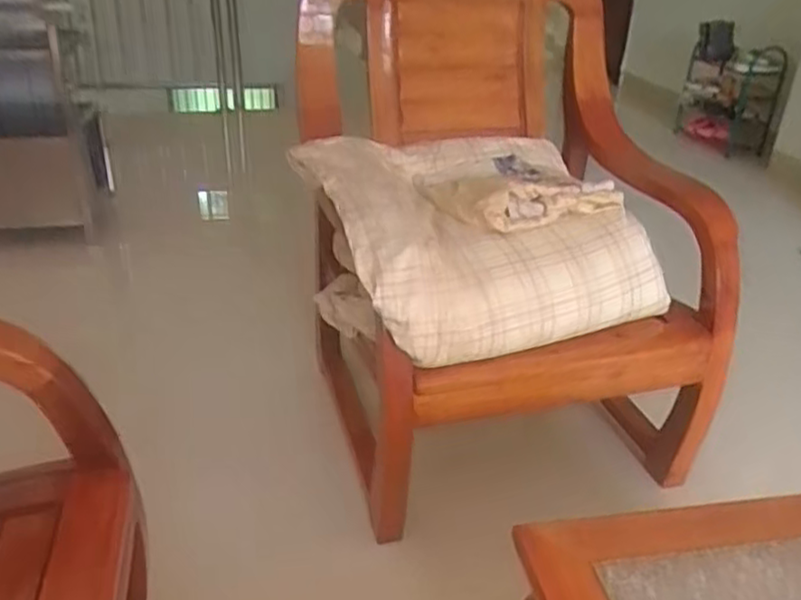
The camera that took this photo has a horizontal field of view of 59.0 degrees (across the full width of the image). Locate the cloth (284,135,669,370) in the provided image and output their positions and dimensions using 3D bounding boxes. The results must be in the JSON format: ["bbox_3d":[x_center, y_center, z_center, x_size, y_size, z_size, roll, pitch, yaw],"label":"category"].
[{"bbox_3d":[0.120,-0.118,1.241,0.493,0.227,0.514,-11,31,-22],"label":"cloth"}]

